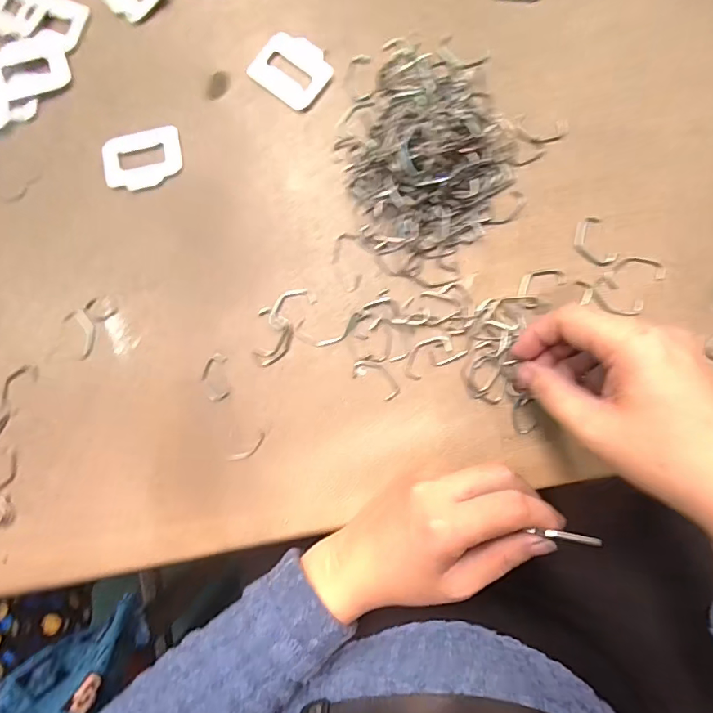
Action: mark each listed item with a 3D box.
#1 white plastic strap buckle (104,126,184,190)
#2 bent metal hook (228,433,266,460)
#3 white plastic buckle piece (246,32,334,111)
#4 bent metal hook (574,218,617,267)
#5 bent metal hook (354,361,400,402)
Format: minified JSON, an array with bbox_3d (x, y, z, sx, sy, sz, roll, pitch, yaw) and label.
[{"bbox_3d":[-0.154,-0.142,0.332,0.058,0.005,0.040,-11,86,4],"label":"white plastic strap buckle"},{"bbox_3d":[-0.073,0.064,0.311,0.029,0.004,0.007,-38,85,2],"label":"bent metal hook"},{"bbox_3d":[-0.045,-0.202,0.323,0.052,0.004,0.043,39,91,6],"label":"white plastic buckle piece"},{"bbox_3d":[0.155,-0.074,0.301,0.021,0.004,0.033,-22,85,3],"label":"bent metal hook"},{"bbox_3d":[0.014,0.015,0.308,0.035,0.004,0.017,35,90,6],"label":"bent metal hook"}]

